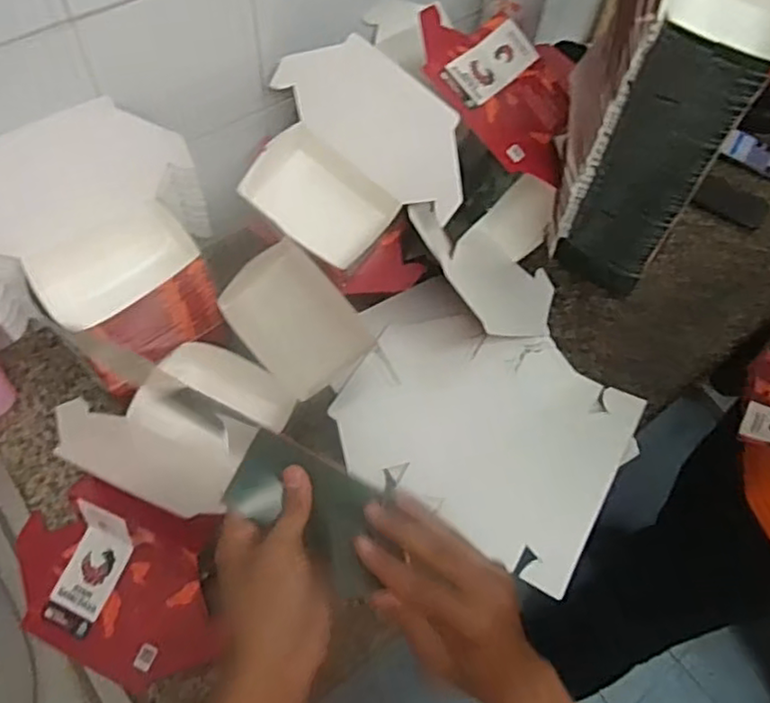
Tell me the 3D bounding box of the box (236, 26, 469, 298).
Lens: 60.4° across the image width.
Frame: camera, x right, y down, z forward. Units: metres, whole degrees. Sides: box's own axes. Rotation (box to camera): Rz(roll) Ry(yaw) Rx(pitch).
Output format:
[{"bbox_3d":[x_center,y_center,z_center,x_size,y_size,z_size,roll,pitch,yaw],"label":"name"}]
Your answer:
[{"bbox_3d":[-0.054,-0.215,0.830,0.274,0.290,0.111,28,38,14],"label":"box"}]

